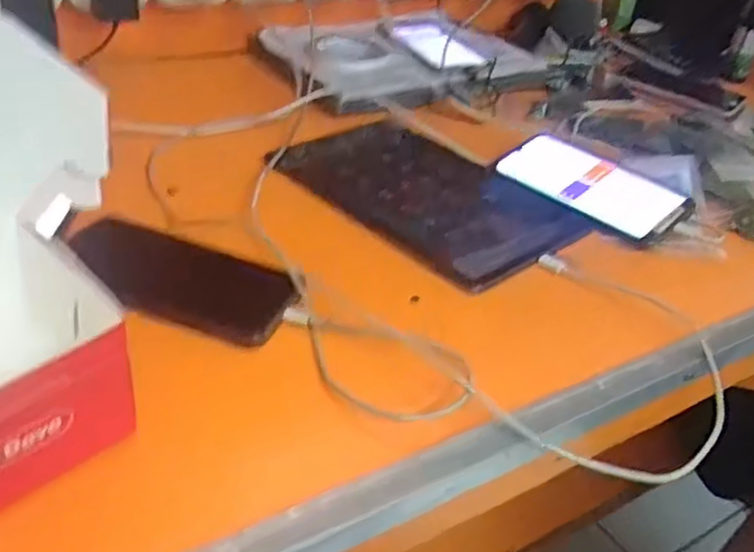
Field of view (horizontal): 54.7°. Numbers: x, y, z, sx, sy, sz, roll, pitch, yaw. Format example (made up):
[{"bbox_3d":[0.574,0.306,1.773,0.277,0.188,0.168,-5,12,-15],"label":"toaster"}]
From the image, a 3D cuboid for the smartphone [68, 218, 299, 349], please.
[{"bbox_3d":[-0.135,0.001,0.482,0.152,0.015,0.067,17,36,13],"label":"smartphone"}]

